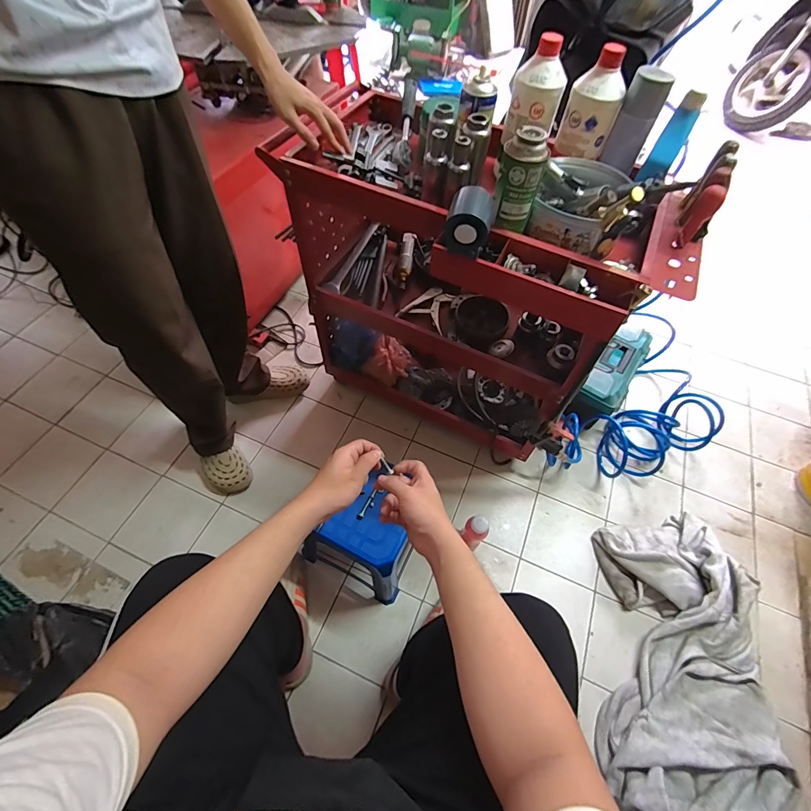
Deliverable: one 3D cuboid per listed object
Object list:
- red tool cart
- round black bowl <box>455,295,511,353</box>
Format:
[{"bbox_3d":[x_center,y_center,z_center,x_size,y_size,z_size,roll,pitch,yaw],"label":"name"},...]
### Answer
[{"bbox_3d":[0.111,-0.241,0.934,0.738,0.723,0.417,31,62,15],"label":"red tool cart"},{"bbox_3d":[0.183,-0.202,0.969,0.130,0.047,0.151,23,60,10],"label":"round black bowl"}]

